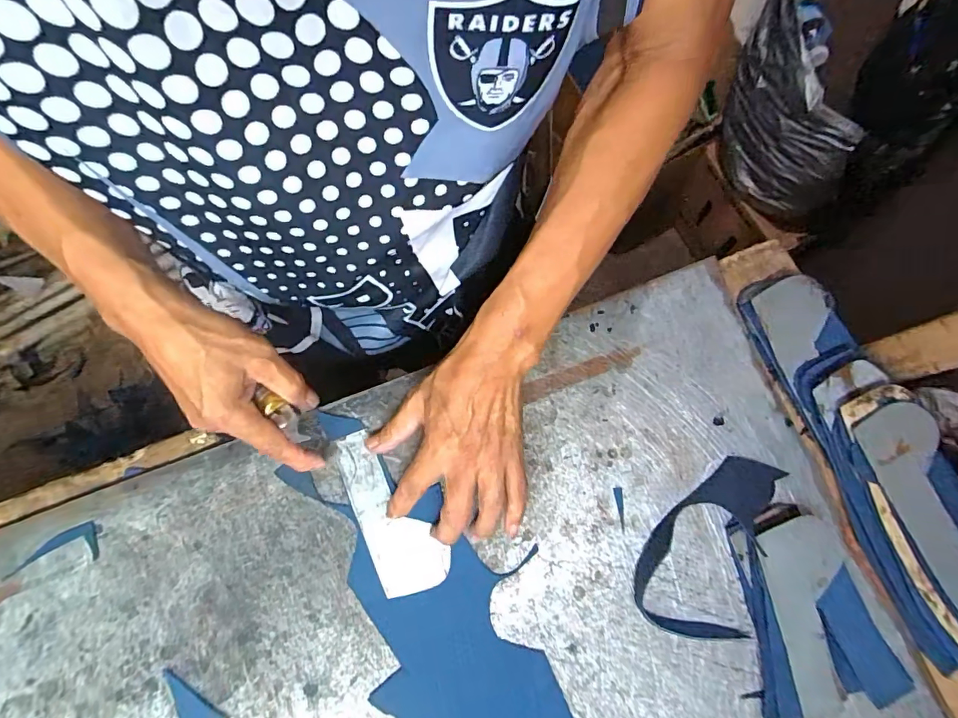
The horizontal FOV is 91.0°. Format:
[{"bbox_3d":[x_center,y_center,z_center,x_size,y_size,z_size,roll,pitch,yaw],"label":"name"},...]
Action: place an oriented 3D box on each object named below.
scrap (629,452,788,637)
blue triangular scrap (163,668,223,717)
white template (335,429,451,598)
[{"bbox_3d":[0.179,0.141,0.362,0.086,0.022,0.145,21,78,4],"label":"scrap"},{"bbox_3d":[-0.212,0.251,0.344,0.026,0.004,0.054,-33,81,-16],"label":"blue triangular scrap"},{"bbox_3d":[-0.072,0.120,0.379,0.053,0.004,0.133,-23,80,-9],"label":"white template"}]

